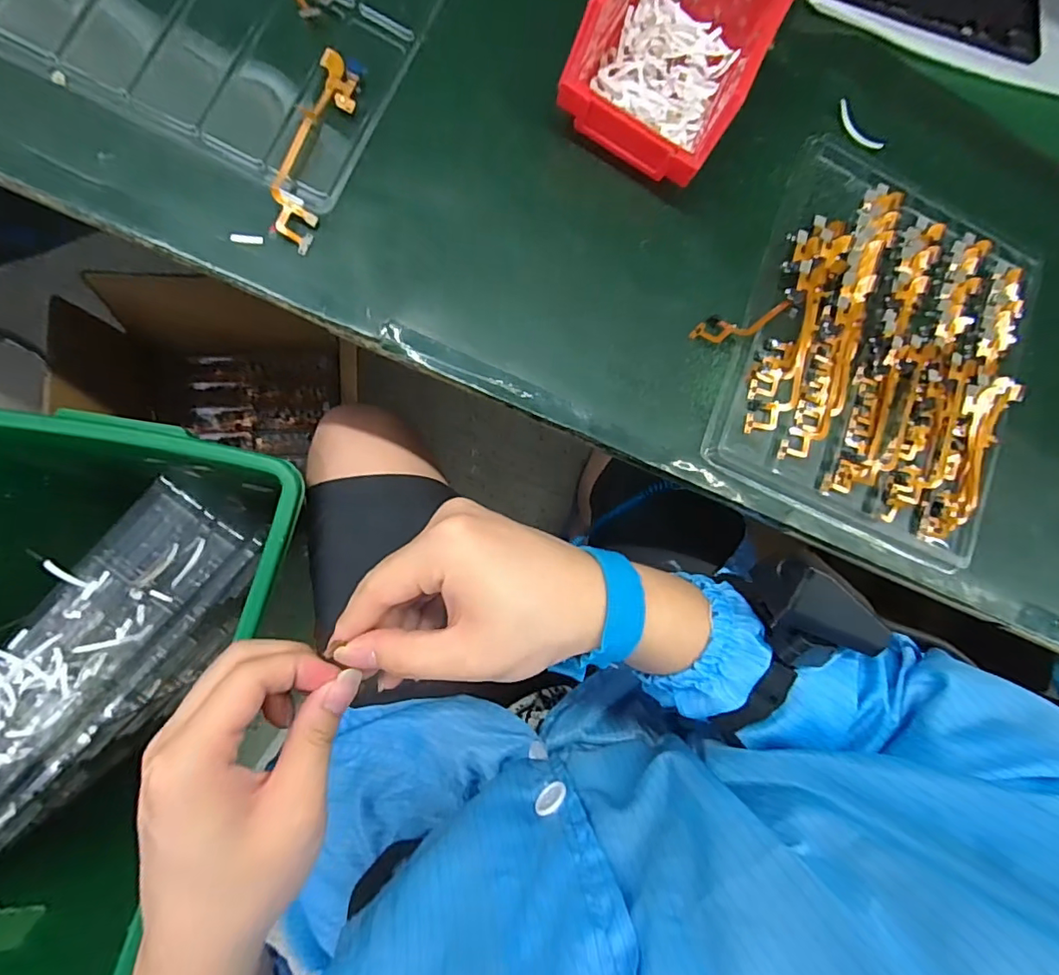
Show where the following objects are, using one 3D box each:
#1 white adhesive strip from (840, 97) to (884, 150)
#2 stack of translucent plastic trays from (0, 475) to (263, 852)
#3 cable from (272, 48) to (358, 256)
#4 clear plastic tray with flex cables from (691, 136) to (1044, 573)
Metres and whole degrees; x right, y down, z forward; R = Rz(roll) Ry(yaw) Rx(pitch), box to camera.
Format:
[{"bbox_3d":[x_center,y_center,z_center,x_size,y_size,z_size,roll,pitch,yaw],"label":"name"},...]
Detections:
[{"bbox_3d":[0.256,-0.280,0.413,0.014,0.004,0.048,-42,93,-10],"label":"white adhesive strip"},{"bbox_3d":[-0.389,0.181,0.444,0.123,0.058,0.401,38,78,-5],"label":"stack of translucent plastic trays"},{"bbox_3d":[-0.133,-0.210,0.327,0.028,0.009,0.131,15,84,-8],"label":"cable"},{"bbox_3d":[0.269,-0.111,0.391,0.235,0.015,0.290,26,82,-6],"label":"clear plastic tray with flex cables"}]

